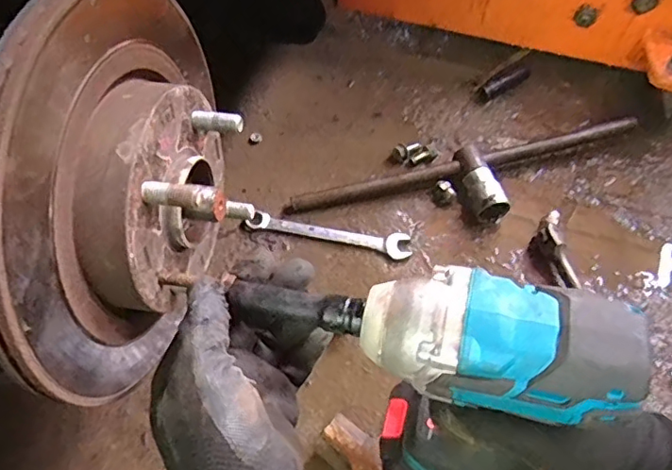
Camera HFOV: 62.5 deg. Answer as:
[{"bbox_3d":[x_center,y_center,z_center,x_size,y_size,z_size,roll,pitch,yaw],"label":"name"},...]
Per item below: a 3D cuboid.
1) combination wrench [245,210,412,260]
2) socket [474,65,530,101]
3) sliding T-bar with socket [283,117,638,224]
[{"bbox_3d":[-0.008,-0.003,0.677,0.196,0.010,0.031,10,62,6],"label":"combination wrench"},{"bbox_3d":[0.233,-0.212,0.771,0.079,0.019,0.027,-28,64,-14],"label":"socket"},{"bbox_3d":[0.169,-0.064,0.688,0.442,0.035,0.100,-14,62,-7],"label":"sliding T-bar with socket"}]

